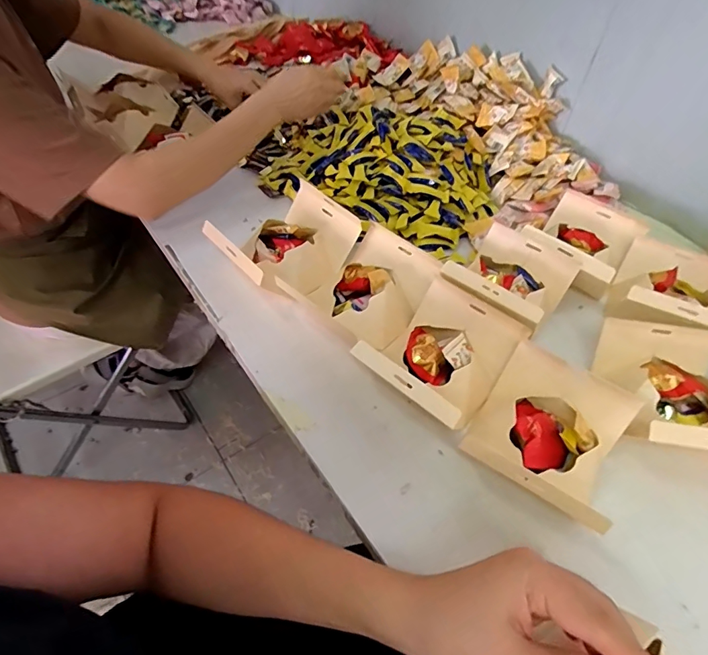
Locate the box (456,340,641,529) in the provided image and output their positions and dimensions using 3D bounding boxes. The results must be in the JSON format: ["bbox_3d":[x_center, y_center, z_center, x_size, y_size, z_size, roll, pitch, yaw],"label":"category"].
[{"bbox_3d":[0.187,0.103,0.445,0.130,0.063,0.158,33,55,24],"label":"box"}]

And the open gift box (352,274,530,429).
[{"bbox_3d":[0.096,0.031,0.501,0.127,0.057,0.160,33,55,24],"label":"open gift box"}]

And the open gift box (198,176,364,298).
[{"bbox_3d":[-0.087,-0.111,0.602,0.177,0.055,0.147,-28,57,-25],"label":"open gift box"}]

